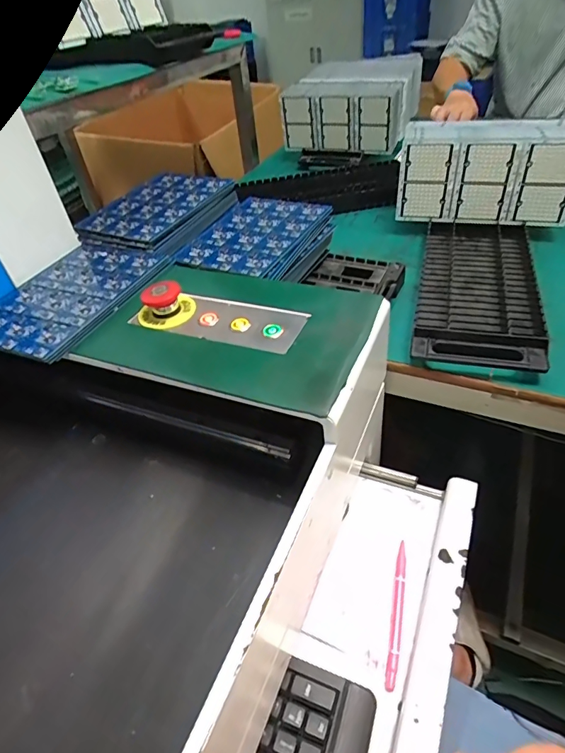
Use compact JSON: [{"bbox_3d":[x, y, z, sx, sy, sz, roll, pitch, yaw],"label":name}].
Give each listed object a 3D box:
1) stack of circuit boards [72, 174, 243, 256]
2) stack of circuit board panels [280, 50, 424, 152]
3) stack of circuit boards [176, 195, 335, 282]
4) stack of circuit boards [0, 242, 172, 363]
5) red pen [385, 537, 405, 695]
[{"bbox_3d":[-0.171,-0.231,0.621,0.149,0.022,0.205,13,47,22],"label":"stack of circuit boards"},{"bbox_3d":[0.174,-0.635,1.044,0.257,0.121,0.331,12,43,23],"label":"stack of circuit board panels"},{"bbox_3d":[-0.030,-0.177,0.592,0.146,0.046,0.195,13,43,24],"label":"stack of circuit boards"},{"bbox_3d":[-0.228,-0.091,0.488,0.145,0.012,0.203,11,46,20],"label":"stack of circuit boards"},{"bbox_3d":[0.106,0.214,0.410,0.010,0.011,0.127,5,40,16],"label":"red pen"}]

